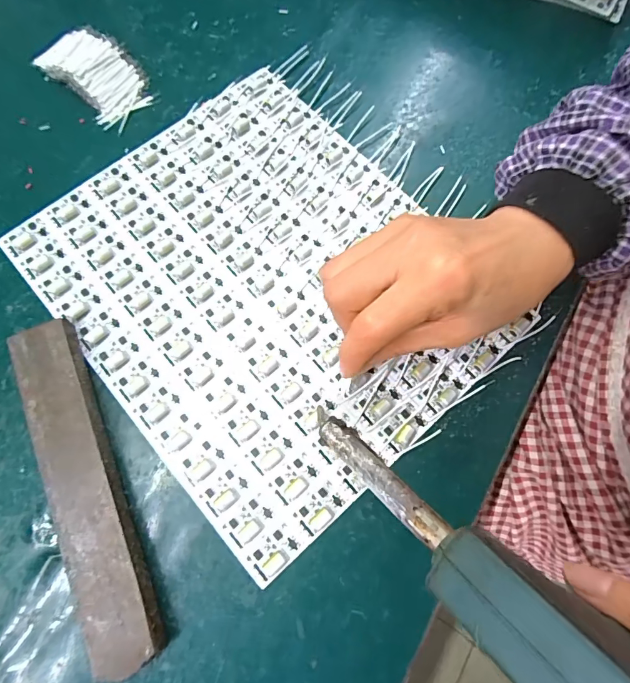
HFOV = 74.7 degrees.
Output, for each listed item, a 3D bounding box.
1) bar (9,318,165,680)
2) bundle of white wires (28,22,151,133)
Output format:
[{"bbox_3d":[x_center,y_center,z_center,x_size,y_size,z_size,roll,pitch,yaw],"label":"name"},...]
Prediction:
[{"bbox_3d":[-0.133,0.080,0.238,0.037,0.017,0.194,-23,75,-7],"label":"bar"},{"bbox_3d":[-0.171,-0.212,0.324,0.090,0.015,0.054,43,78,12],"label":"bundle of white wires"}]

